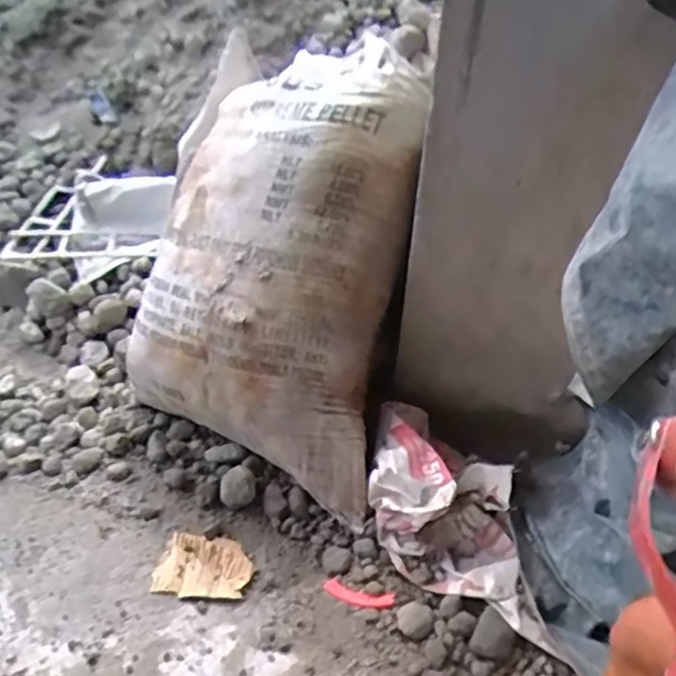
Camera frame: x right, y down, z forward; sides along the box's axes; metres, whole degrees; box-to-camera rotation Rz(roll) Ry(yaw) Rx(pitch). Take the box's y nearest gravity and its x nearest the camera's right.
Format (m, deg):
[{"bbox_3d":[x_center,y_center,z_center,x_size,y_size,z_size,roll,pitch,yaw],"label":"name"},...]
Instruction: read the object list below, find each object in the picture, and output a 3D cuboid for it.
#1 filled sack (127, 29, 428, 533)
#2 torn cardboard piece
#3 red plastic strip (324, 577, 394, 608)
[{"bbox_3d":[-0.125,-0.151,1.155,0.475,0.844,0.241,9,-6,-1],"label":"filled sack"},{"bbox_3d":[-0.221,0.377,1.048,0.154,0.009,0.107,7,38,9],"label":"torn cardboard piece"},{"bbox_3d":[0.032,0.409,1.011,0.111,0.007,0.032,9,39,12],"label":"red plastic strip"}]

